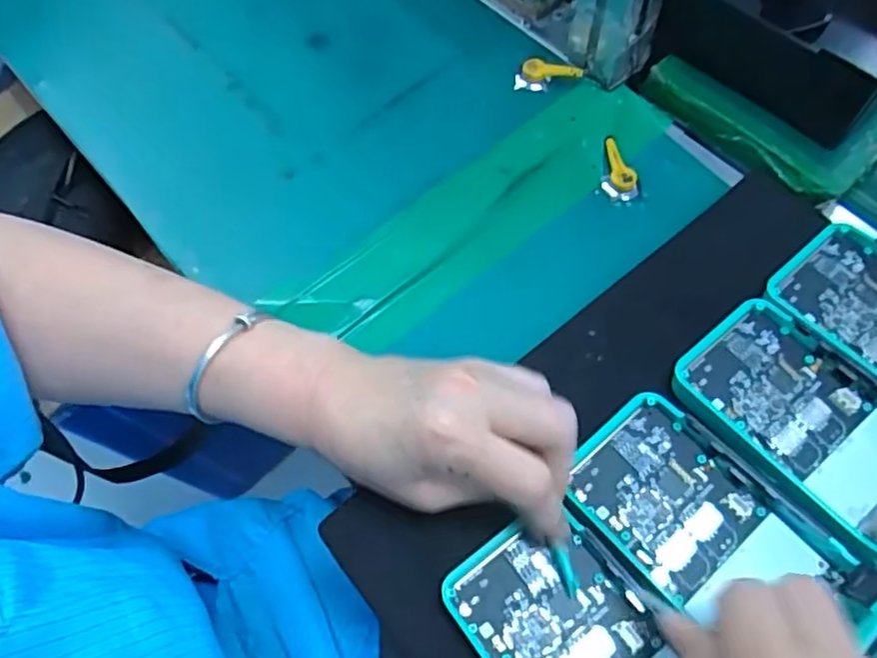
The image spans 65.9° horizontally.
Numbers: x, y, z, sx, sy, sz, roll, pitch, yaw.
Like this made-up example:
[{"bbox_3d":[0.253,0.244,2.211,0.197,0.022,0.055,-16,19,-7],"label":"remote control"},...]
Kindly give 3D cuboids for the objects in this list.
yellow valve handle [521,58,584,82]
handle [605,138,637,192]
[{"bbox_3d":[0.081,-0.184,0.480,0.042,0.010,0.014,4,64,5],"label":"yellow valve handle"},{"bbox_3d":[0.118,-0.108,0.446,0.014,0.011,0.041,-13,64,-4],"label":"handle"}]

